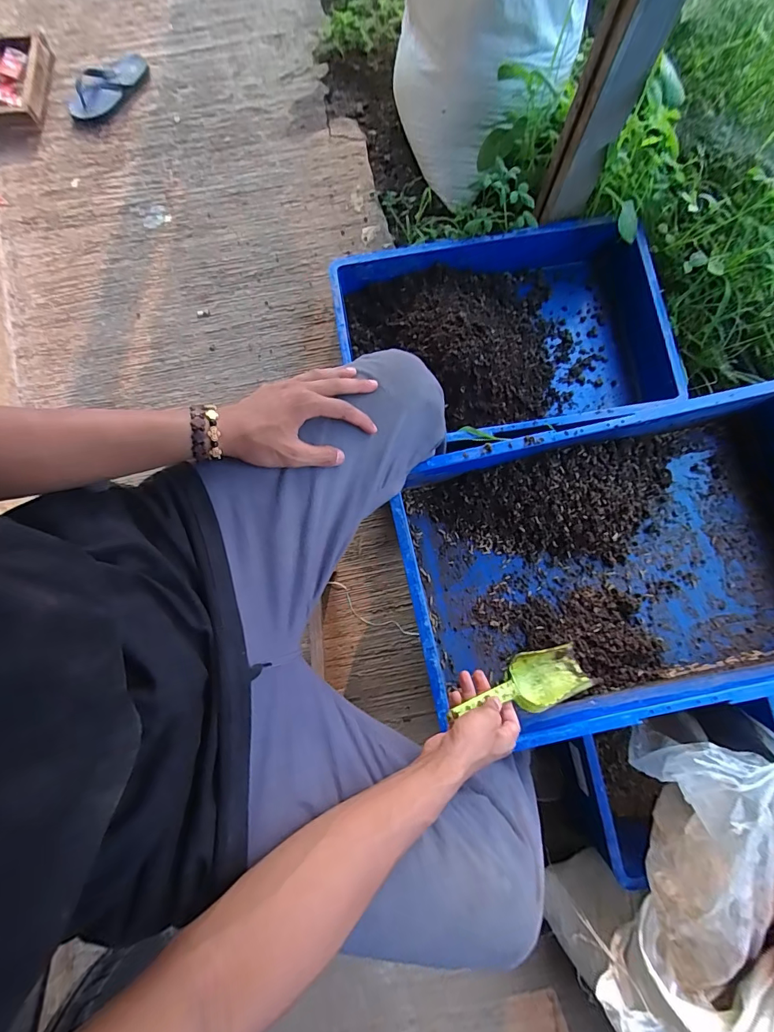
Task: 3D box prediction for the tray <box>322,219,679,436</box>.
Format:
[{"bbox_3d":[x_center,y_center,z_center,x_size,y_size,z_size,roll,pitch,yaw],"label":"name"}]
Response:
[{"bbox_3d":[0.258,-0.402,0.980,0.710,0.135,0.436,-8,80,0],"label":"tray"}]

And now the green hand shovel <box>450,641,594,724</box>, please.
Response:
[{"bbox_3d":[0.189,0.222,0.569,0.218,0.051,0.064,-1,77,-37],"label":"green hand shovel"}]

